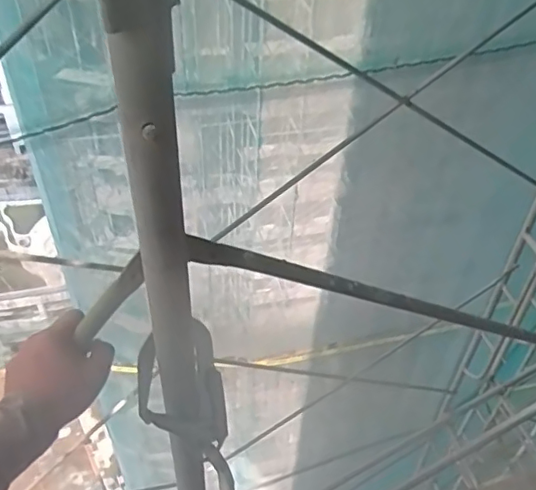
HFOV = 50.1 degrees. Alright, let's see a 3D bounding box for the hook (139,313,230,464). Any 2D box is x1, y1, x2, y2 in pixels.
[{"bbox_3d":[-0.102,0.186,0.696,0.104,0.192,0.025,-22,25,-23],"label":"hook"}]

